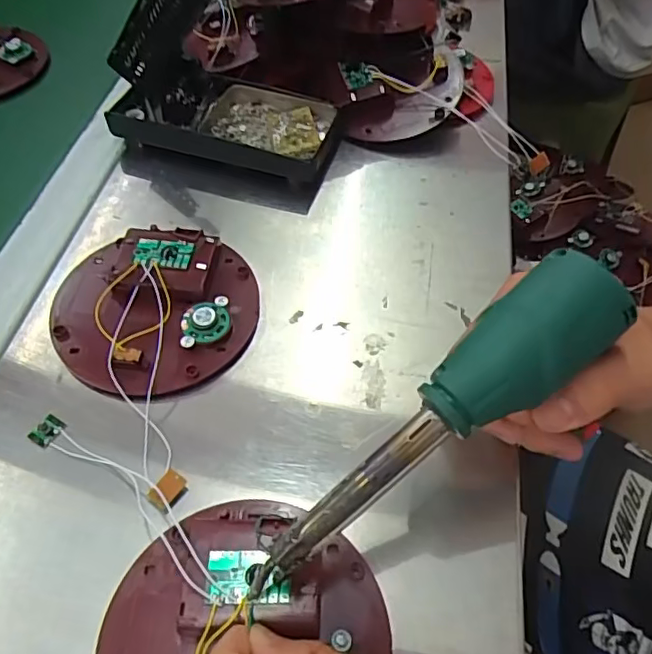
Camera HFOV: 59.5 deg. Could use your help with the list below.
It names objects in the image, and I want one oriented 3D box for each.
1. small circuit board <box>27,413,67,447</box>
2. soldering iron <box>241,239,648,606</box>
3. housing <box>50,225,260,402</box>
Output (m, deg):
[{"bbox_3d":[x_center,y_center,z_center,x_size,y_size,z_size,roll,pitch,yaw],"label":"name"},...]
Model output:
[{"bbox_3d":[-0.149,0.055,0.305,0.011,0.005,0.017,28,58,18],"label":"small circuit board"},{"bbox_3d":[0.041,0.042,0.232,0.185,0.028,0.039,-41,63,0],"label":"soldering iron"},{"bbox_3d":[-0.102,-0.014,0.341,0.117,0.023,0.114,1,53,-1],"label":"housing"}]

